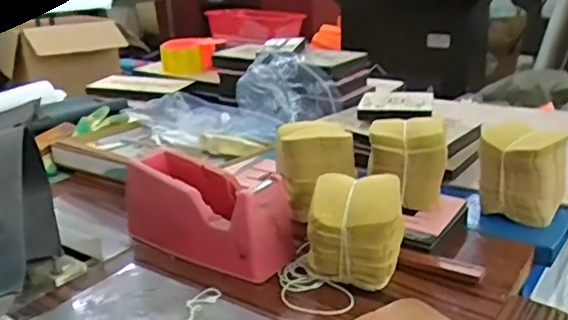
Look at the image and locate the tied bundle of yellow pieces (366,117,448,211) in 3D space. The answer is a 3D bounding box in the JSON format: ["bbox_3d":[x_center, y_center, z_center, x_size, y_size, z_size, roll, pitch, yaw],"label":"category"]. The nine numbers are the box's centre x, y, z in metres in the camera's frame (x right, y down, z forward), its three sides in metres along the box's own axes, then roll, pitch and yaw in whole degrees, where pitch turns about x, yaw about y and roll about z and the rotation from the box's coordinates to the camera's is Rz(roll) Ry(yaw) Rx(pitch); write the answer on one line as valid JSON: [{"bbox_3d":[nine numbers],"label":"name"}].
[{"bbox_3d":[0.139,0.004,0.660,0.084,0.093,0.060,2,21,11],"label":"tied bundle of yellow pieces"}]

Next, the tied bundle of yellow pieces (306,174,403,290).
[{"bbox_3d":[0.069,0.074,0.556,0.090,0.102,0.070,1,21,6],"label":"tied bundle of yellow pieces"}]

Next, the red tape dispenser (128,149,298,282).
[{"bbox_3d":[-0.085,0.056,0.636,0.199,0.092,0.073,13,25,34],"label":"red tape dispenser"}]

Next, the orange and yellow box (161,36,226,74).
[{"bbox_3d":[-0.201,-0.230,1.295,0.139,0.067,0.076,-5,21,-8],"label":"orange and yellow box"}]

